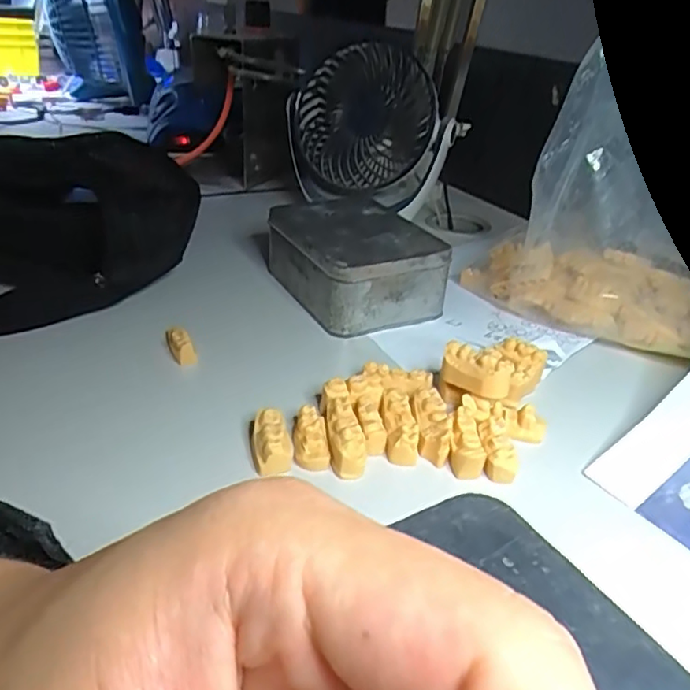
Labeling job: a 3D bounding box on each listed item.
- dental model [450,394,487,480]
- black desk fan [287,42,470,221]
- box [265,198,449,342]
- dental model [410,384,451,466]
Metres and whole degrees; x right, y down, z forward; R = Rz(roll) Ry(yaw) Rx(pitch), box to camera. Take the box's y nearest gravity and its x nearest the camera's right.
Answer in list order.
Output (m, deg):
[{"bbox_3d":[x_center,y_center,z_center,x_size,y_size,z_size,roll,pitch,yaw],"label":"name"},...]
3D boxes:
[{"bbox_3d":[0.062,0.044,0.305,0.018,0.012,0.048,7,43,3],"label":"dental model"},{"bbox_3d":[0.022,-0.193,0.550,0.140,0.124,0.087,0,31,-10],"label":"black desk fan"},{"bbox_3d":[0.006,-0.062,0.440,0.091,0.050,0.114,-13,35,-28],"label":"box"},{"bbox_3d":[0.045,0.039,0.309,0.018,0.010,0.044,-20,37,16],"label":"dental model"}]

